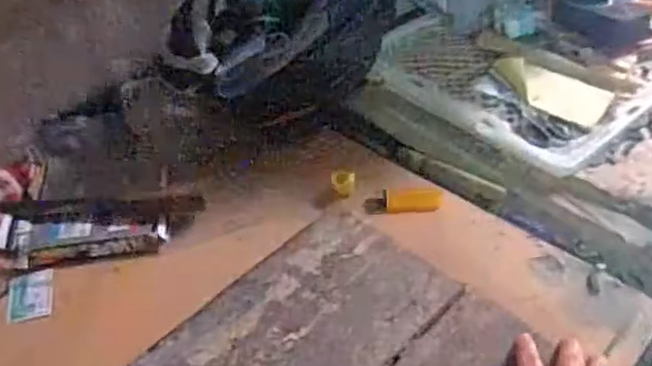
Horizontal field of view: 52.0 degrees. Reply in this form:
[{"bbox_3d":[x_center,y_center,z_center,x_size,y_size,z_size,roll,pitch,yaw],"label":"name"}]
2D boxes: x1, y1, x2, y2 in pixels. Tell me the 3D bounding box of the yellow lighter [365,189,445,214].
[{"bbox_3d":[0.090,0.021,0.774,0.088,0.009,0.032,-2,45,1],"label":"yellow lighter"}]

